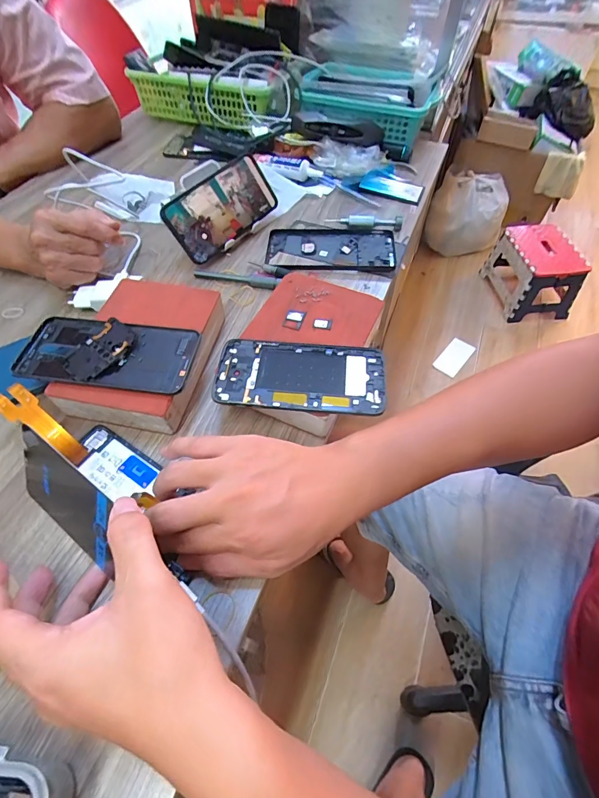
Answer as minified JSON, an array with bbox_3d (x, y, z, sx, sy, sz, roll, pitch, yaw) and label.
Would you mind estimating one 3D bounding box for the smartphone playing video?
[{"bbox_3d":[-0.097,-0.247,0.510,0.159,0.076,0.012,-46,26,-24],"label":"smartphone playing video"}]

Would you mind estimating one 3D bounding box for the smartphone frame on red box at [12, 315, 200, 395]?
[{"bbox_3d":[-0.181,-0.045,0.376,0.160,0.009,0.075,7,57,4],"label":"smartphone frame on red box"}]

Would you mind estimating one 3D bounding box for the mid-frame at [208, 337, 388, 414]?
[{"bbox_3d":[0.001,-0.021,0.358,0.148,0.008,0.071,5,56,3],"label":"mid-frame"}]

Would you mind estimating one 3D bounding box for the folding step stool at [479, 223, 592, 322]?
[{"bbox_3d":[0.859,-0.467,1.464,0.230,0.228,0.299,-7,57,-5],"label":"folding step stool"}]

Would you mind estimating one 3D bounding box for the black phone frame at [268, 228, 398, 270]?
[{"bbox_3d":[0.041,-0.199,0.522,0.165,0.007,0.086,2,56,1],"label":"black phone frame"}]

